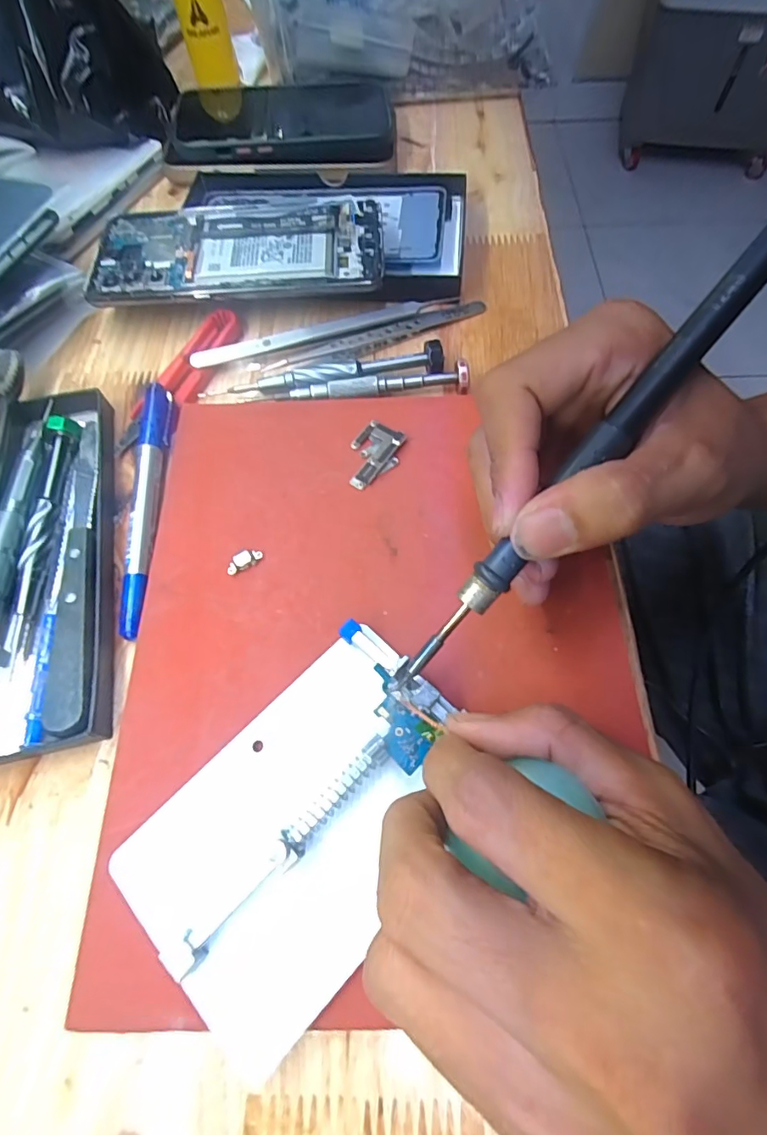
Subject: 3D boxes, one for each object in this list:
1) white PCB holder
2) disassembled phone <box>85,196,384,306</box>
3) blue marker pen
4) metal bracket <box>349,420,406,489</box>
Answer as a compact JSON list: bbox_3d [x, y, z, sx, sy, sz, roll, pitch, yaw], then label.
[{"bbox_3d":[-0.024,0.083,0.168,0.080,0.019,0.115,41,73,18],"label":"white PCB holder"},{"bbox_3d":[-0.081,-0.184,0.284,0.158,0.007,0.083,-4,68,0],"label":"disassembled phone"},{"bbox_3d":[-0.110,-0.032,0.228,0.011,0.010,0.128,-3,65,0],"label":"blue marker pen"},{"bbox_3d":[-0.005,-0.054,0.239,0.024,0.004,0.037,28,69,14],"label":"metal bracket"}]

